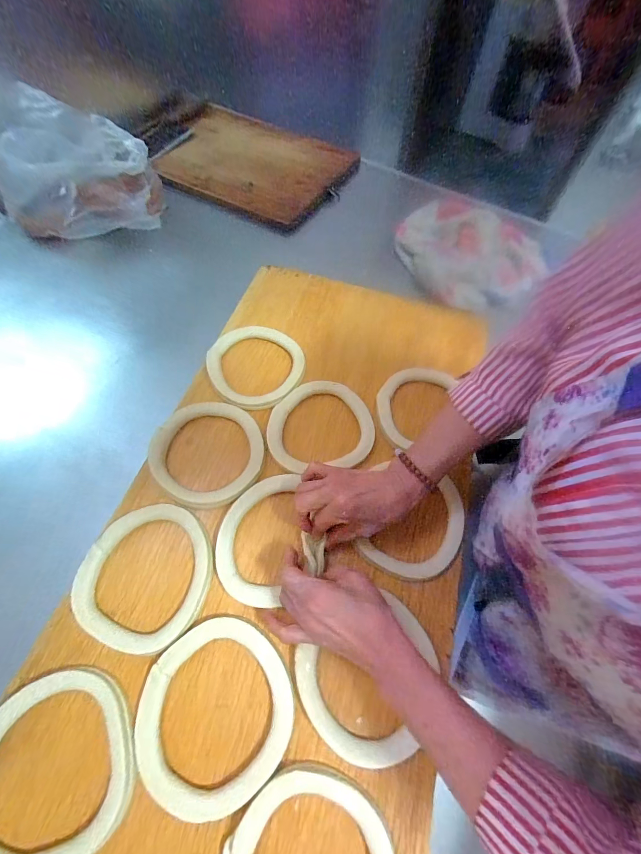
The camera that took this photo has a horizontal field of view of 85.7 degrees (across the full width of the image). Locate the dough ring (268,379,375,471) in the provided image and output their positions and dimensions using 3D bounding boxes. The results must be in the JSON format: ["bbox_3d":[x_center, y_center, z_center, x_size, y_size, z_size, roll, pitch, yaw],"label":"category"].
[{"bbox_3d":[-0.001,-0.005,0.483,0.147,0.015,0.130,-9,64,-7],"label":"dough ring"}]

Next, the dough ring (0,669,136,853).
[{"bbox_3d":[-0.250,0.312,0.313,0.141,0.019,0.145,1,64,-2],"label":"dough ring"}]

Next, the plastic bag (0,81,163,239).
[{"bbox_3d":[-0.440,-0.458,0.617,0.266,0.153,0.116,-14,65,-9],"label":"plastic bag"}]

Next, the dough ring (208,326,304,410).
[{"bbox_3d":[-0.098,-0.096,0.527,0.139,0.021,0.147,1,64,-2],"label":"dough ring"}]

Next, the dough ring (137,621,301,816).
[{"bbox_3d":[-0.104,0.279,0.342,0.154,0.012,0.145,1,64,-2],"label":"dough ring"}]

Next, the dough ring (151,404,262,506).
[{"bbox_3d":[-0.151,0.032,0.461,0.144,0.010,0.144,1,64,-2],"label":"dough ring"}]

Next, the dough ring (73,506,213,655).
[{"bbox_3d":[-0.199,0.164,0.395,0.142,0.010,0.149,1,64,-2],"label":"dough ring"}]

